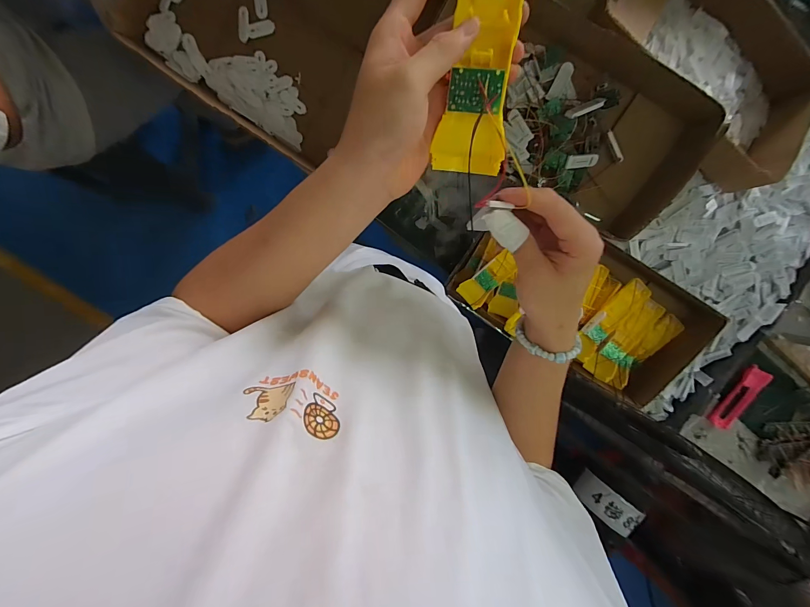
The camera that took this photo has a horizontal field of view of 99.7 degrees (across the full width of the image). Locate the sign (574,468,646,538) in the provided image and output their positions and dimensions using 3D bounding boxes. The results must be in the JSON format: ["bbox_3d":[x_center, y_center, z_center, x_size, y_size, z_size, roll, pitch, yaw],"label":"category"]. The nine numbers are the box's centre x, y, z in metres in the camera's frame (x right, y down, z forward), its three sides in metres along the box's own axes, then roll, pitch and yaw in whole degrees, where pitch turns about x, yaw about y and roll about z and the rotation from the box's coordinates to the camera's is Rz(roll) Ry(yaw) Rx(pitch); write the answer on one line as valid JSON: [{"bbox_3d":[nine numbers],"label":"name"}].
[{"bbox_3d":[0.334,0.331,0.563,0.099,0.026,0.047,39,94,25],"label":"sign"}]

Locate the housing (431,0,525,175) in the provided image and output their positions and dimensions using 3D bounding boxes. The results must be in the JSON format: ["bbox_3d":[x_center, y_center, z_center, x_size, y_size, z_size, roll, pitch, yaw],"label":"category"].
[{"bbox_3d":[0.053,-0.173,0.223,0.044,0.022,0.163,4,109,-5],"label":"housing"}]

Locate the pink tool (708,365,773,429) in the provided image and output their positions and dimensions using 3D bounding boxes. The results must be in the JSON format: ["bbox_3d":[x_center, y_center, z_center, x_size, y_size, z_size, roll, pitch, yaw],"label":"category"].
[{"bbox_3d":[0.768,0.218,0.783,0.064,0.011,0.156,20,107,-7],"label":"pink tool"}]

